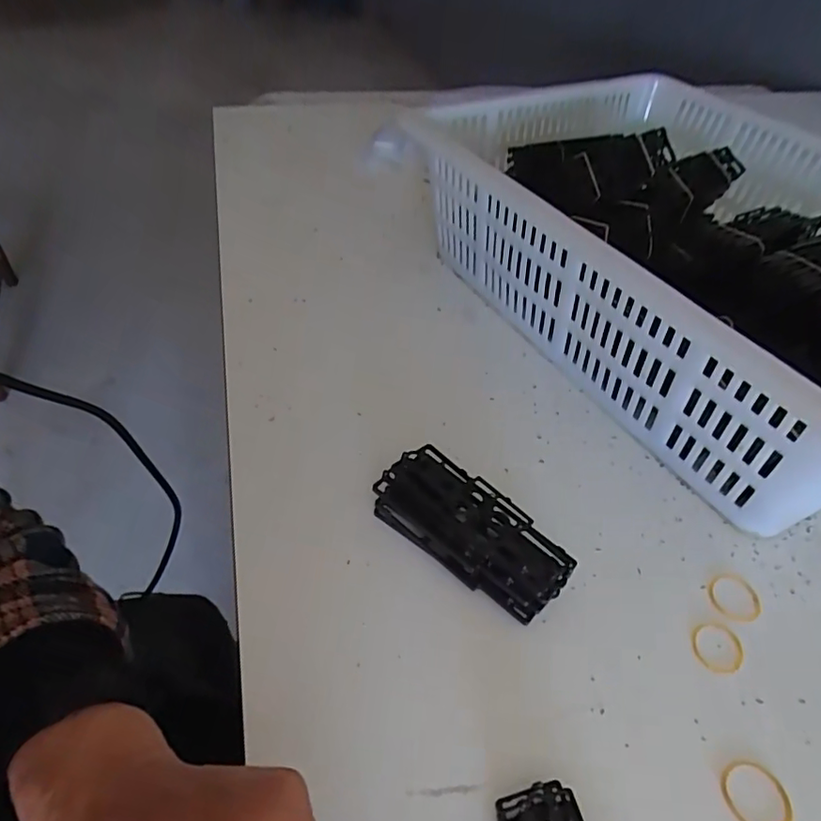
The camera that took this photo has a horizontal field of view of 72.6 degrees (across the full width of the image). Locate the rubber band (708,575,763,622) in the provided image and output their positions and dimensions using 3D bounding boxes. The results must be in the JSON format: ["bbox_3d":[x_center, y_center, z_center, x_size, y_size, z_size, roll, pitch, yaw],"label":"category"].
[{"bbox_3d":[0.205,0.117,0.352,0.033,0.004,0.030,3,45,-3],"label":"rubber band"}]

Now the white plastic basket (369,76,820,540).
[{"bbox_3d":[0.266,-0.145,0.517,0.402,0.139,0.509,-21,51,-24],"label":"white plastic basket"}]

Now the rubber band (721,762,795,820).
[{"bbox_3d":[0.173,0.194,0.279,0.033,0.004,0.032,3,45,-3],"label":"rubber band"}]

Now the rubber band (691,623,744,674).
[{"bbox_3d":[0.182,0.139,0.330,0.031,0.004,0.028,-22,52,-25],"label":"rubber band"}]

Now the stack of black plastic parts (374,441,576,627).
[{"bbox_3d":[0.038,0.075,0.357,0.126,0.035,0.054,33,52,25],"label":"stack of black plastic parts"}]

